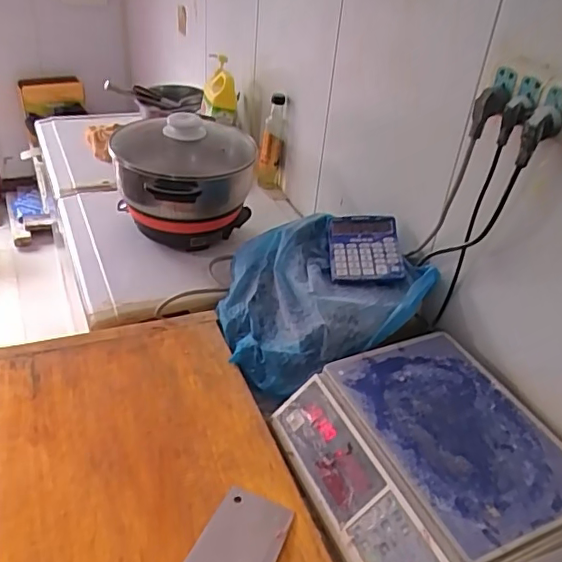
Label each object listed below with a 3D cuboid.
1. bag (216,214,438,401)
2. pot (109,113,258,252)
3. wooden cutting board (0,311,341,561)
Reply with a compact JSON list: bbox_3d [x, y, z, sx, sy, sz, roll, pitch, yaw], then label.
[{"bbox_3d":[0.071,0.026,0.940,0.327,0.141,0.278,-5,36,-15],"label":"bag"},{"bbox_3d":[-0.184,-0.189,1.112,0.260,0.238,0.254,4,35,-3],"label":"pot"},{"bbox_3d":[-0.180,0.247,0.718,0.369,0.041,0.577,-10,38,-21],"label":"wooden cutting board"}]

